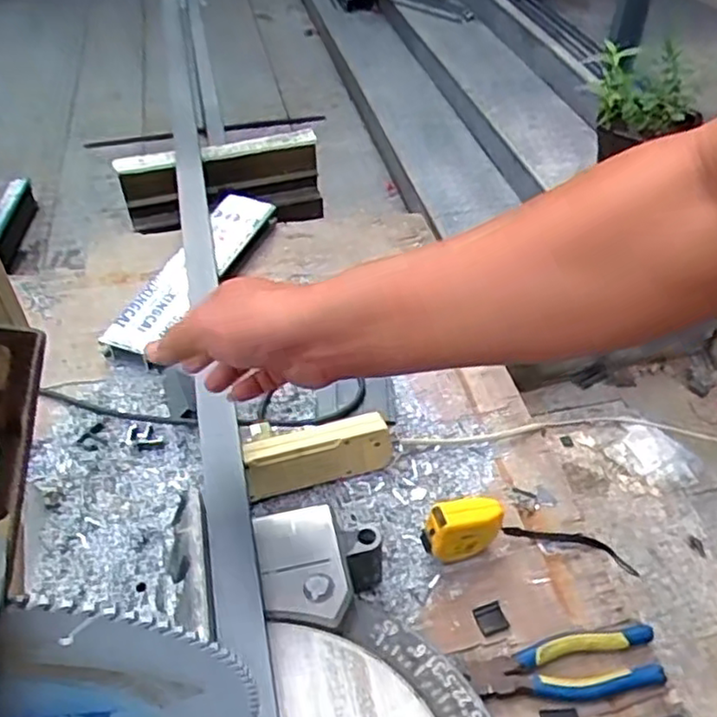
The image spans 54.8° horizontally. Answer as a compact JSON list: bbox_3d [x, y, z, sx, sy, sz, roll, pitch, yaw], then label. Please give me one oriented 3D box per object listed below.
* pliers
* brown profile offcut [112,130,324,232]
[{"bbox_3d":[0.171,0.256,0.571,0.153,0.019,0.050,-6,46,-4],"label":"pliers"},{"bbox_3d":[-0.216,-0.278,1.107,0.306,0.120,0.073,-5,45,-7],"label":"brown profile offcut"}]

